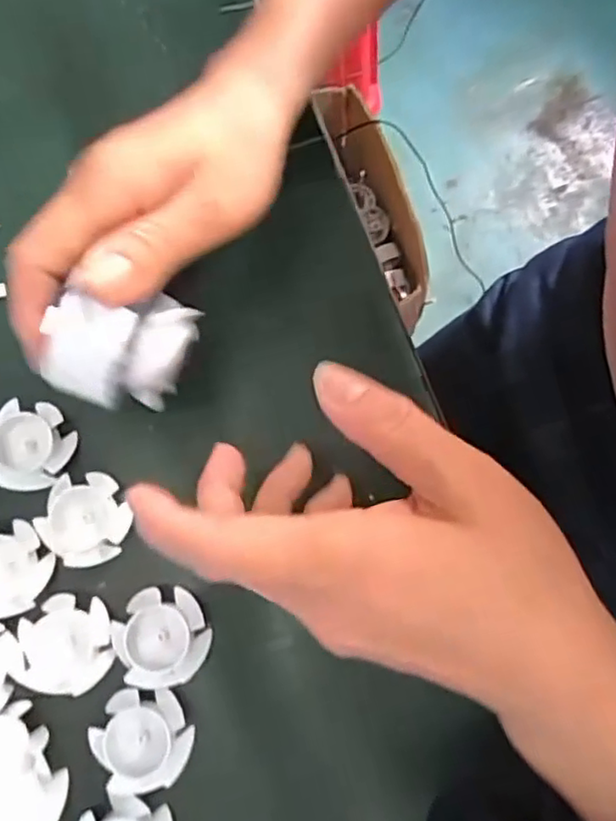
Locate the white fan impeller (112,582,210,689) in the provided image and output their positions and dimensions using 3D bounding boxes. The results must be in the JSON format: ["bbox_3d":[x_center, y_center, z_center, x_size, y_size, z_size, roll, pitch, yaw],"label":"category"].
[{"bbox_3d":[-0.064,0.098,0.272,0.038,0.009,0.040,0,78,-1],"label":"white fan impeller"}]

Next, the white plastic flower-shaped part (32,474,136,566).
[{"bbox_3d":[-0.100,0.048,0.282,0.038,0.013,0.037,0,78,-1],"label":"white plastic flower-shaped part"}]

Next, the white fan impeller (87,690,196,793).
[{"bbox_3d":[-0.070,0.138,0.263,0.038,0.007,0.040,0,78,-1],"label":"white fan impeller"}]

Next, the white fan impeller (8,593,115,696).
[{"bbox_3d":[-0.108,0.102,0.275,0.041,0.007,0.040,-3,78,-1],"label":"white fan impeller"}]

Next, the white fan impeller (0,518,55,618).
[{"bbox_3d":[-0.137,0.071,0.282,0.037,0.014,0.039,36,80,7],"label":"white fan impeller"}]

